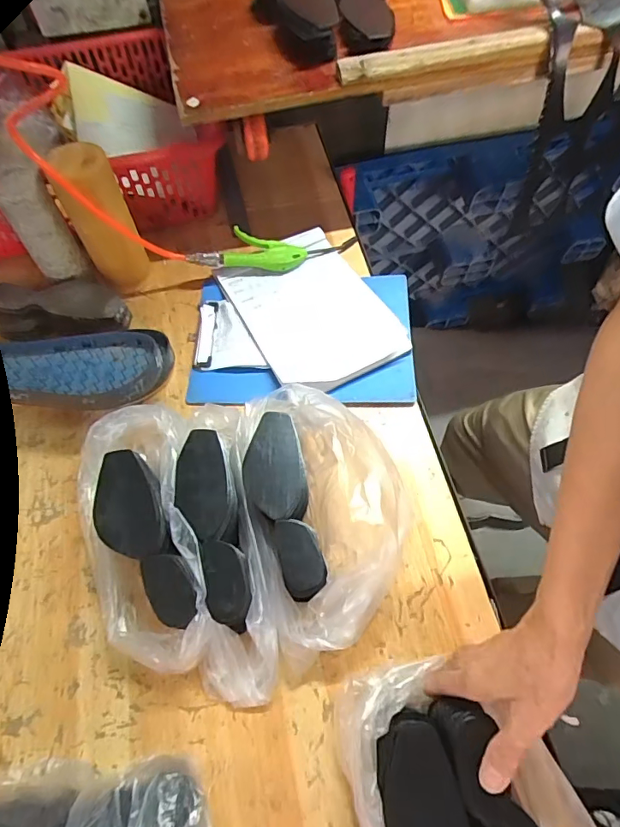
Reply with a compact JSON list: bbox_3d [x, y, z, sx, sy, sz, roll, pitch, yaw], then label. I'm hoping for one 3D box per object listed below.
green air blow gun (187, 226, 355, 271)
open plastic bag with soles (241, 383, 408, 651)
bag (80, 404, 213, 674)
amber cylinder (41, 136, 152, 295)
[{"bbox_3d":[-0.055,-0.259,0.755,0.261,0.047,0.079,-3,62,0],"label":"green air blow gun"},{"bbox_3d":[0.014,0.092,0.545,0.169,0.105,0.305,-15,63,-6],"label":"open plastic bag with soles"},{"bbox_3d":[-0.193,0.134,0.535,0.138,0.088,0.286,-14,63,-6],"label":"bag"},{"bbox_3d":[-0.286,-0.265,0.666,0.077,0.228,0.064,-30,65,-14],"label":"amber cylinder"}]

